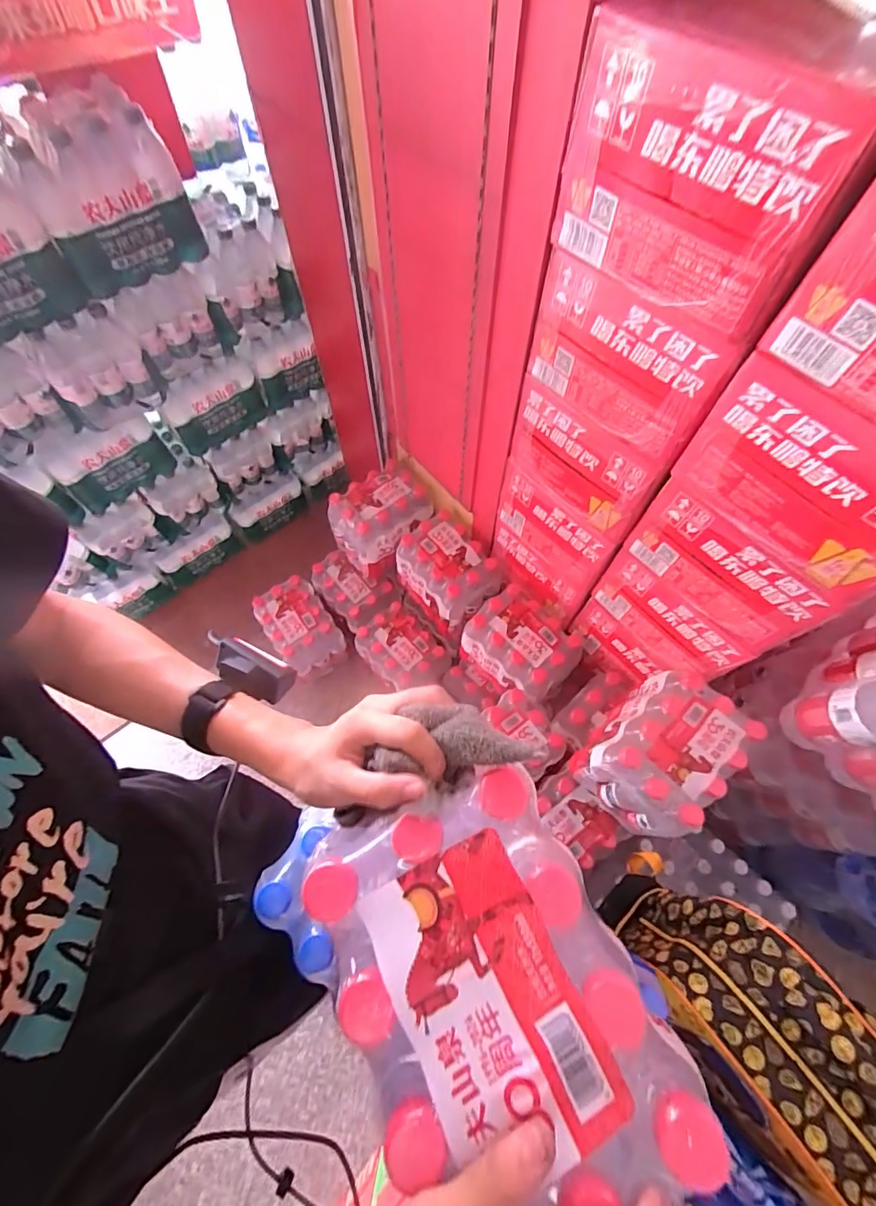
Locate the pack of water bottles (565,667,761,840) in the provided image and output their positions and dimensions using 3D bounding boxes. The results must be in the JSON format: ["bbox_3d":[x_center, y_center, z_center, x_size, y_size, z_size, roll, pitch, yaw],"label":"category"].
[{"bbox_3d":[0.400,0.263,0.873,0.245,0.220,0.174,-42,72,-17],"label":"pack of water bottles"}]

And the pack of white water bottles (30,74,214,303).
[{"bbox_3d":[-0.587,-0.727,0.858,0.233,0.224,0.160,-31,69,-13],"label":"pack of white water bottles"}]

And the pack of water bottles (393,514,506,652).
[{"bbox_3d":[0.027,-0.051,1.281,0.185,0.244,0.256,-34,69,-14],"label":"pack of water bottles"}]

